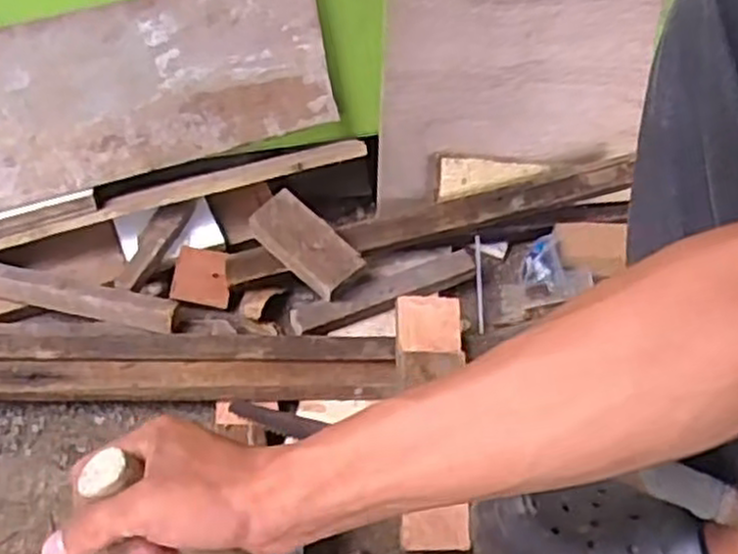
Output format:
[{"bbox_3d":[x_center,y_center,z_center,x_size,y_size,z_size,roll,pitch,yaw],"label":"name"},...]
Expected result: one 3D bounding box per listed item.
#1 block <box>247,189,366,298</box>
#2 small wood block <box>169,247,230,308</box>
[{"bbox_3d":[-0.063,-0.035,0.784,0.113,0.023,0.058,44,76,5],"label":"block"},{"bbox_3d":[-0.174,-0.001,0.814,0.062,0.016,0.058,9,81,4],"label":"small wood block"}]

